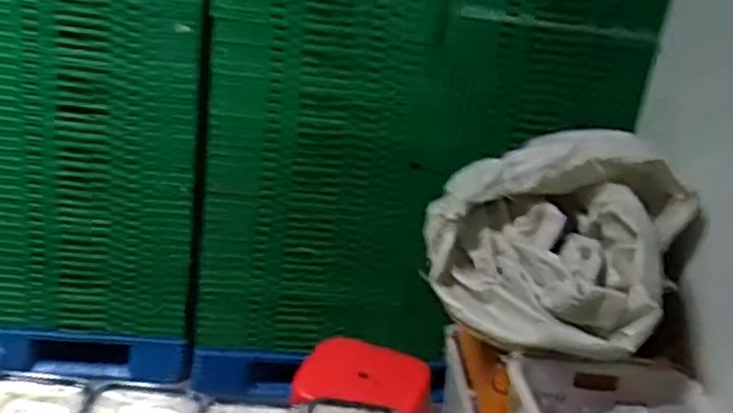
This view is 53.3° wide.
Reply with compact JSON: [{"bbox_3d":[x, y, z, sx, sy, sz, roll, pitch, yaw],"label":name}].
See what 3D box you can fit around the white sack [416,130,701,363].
[{"bbox_3d":[0.412,0.051,1.624,0.516,0.393,0.382,17,22,24],"label":"white sack"}]

